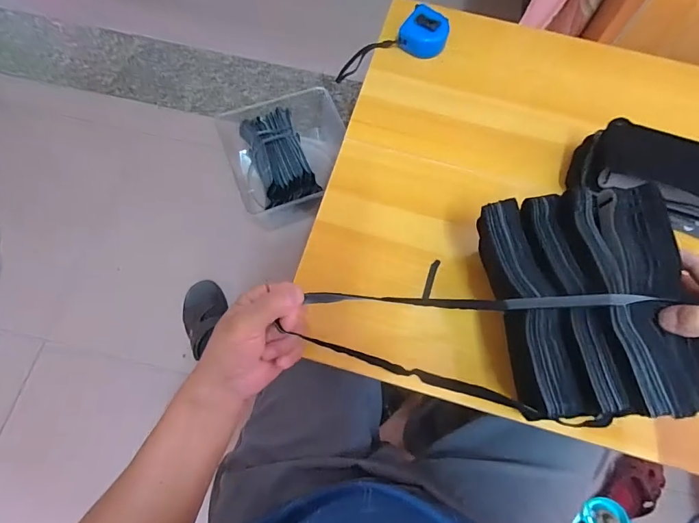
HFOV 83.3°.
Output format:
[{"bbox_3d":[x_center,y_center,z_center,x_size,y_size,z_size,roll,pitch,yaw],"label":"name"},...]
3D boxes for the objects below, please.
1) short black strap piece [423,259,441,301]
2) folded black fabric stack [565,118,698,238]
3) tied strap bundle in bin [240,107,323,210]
[{"bbox_3d":[0.099,0.021,0.476,0.009,0.004,0.054,21,71,6],"label":"short black strap piece"},{"bbox_3d":[0.388,-0.099,0.483,0.212,0.080,0.078,16,70,4],"label":"folded black fabric stack"},{"bbox_3d":[-0.175,-0.254,0.977,0.134,0.093,0.230,-18,72,-8],"label":"tied strap bundle in bin"}]

